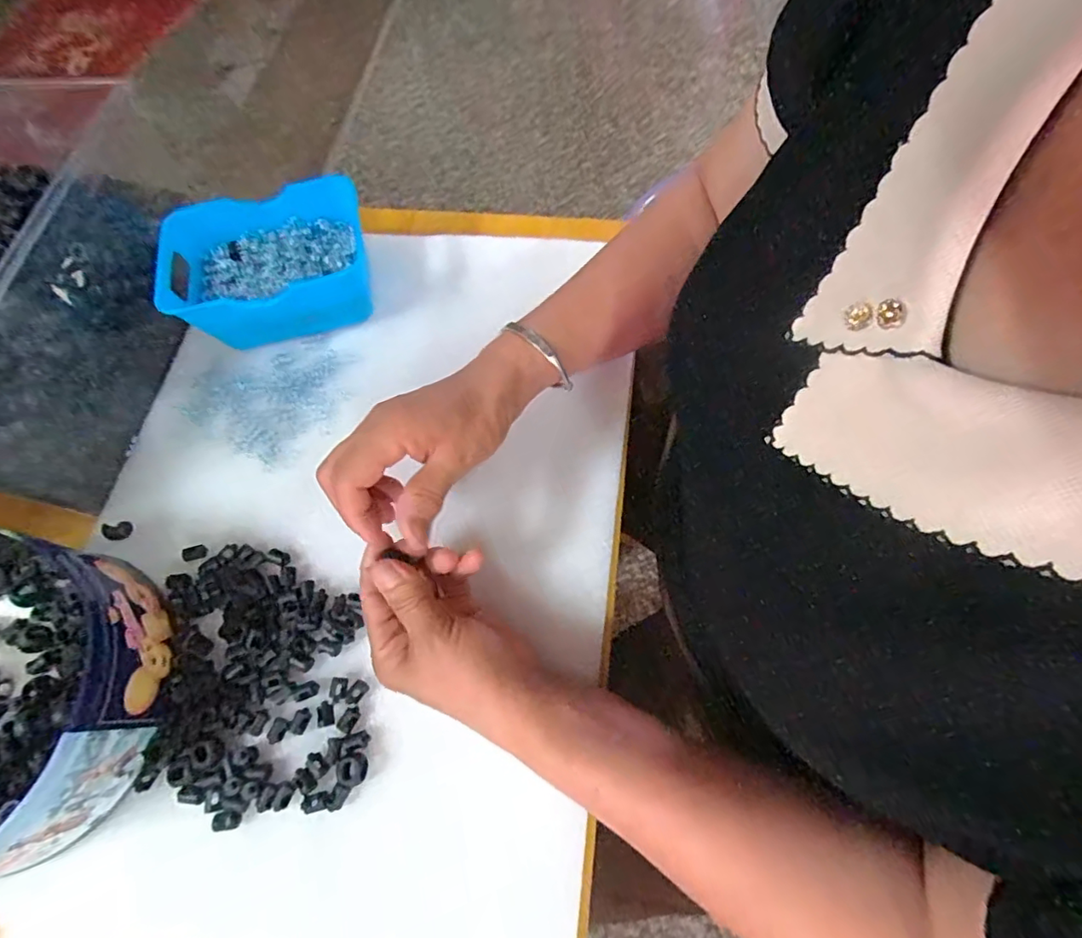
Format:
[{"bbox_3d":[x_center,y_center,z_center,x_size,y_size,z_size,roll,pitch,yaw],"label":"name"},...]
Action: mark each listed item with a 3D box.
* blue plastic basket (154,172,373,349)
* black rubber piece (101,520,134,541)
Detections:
[{"bbox_3d":[-0.213,-0.158,0.435,0.152,0.066,0.107,-13,65,-3],"label":"blue plastic basket"},{"bbox_3d":[-0.304,0.043,0.387,0.021,0.005,0.015,7,68,8],"label":"black rubber piece"}]

